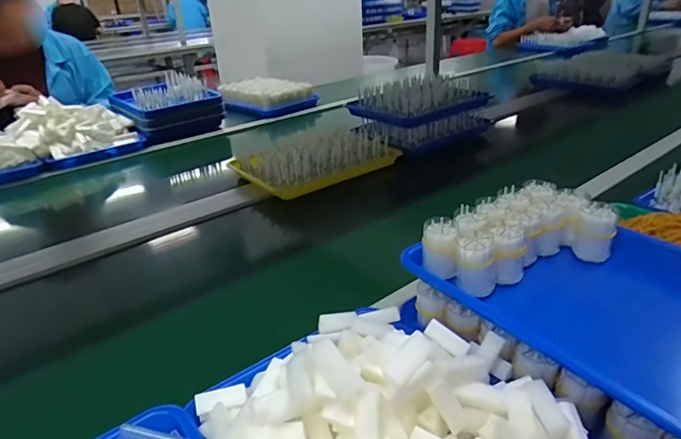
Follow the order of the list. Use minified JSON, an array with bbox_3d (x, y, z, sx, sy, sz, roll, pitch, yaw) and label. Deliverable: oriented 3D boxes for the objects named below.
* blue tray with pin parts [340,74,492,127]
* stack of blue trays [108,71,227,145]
[{"bbox_3d":[0.191,-0.291,1.123,0.305,0.067,0.186,-18,31,-28],"label":"blue tray with pin parts"},{"bbox_3d":[-0.510,-0.326,1.358,0.256,0.124,0.253,-25,34,-36],"label":"stack of blue trays"}]

